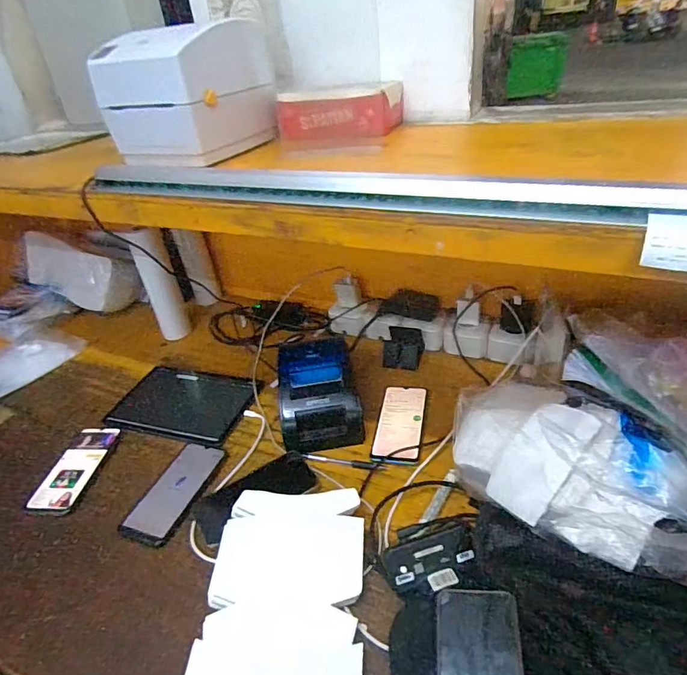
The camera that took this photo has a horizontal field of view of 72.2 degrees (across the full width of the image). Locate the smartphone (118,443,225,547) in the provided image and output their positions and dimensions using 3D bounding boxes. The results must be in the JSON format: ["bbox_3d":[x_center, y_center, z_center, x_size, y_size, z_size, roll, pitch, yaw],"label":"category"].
[{"bbox_3d":[-0.247,0.224,0.697,0.080,0.010,0.169,7,36,21],"label":"smartphone"}]

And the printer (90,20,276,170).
[{"bbox_3d":[-0.220,-0.351,0.700,0.183,0.167,0.190,8,37,22],"label":"printer"}]

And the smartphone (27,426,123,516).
[{"bbox_3d":[-0.426,0.206,0.755,0.076,0.016,0.168,0,35,11],"label":"smartphone"}]

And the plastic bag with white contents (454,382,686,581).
[{"bbox_3d":[0.248,0.143,0.520,0.157,0.112,0.296,-32,41,-32],"label":"plastic bag with white contents"}]

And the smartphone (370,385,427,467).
[{"bbox_3d":[0.092,0.133,0.760,0.073,0.006,0.166,3,35,14],"label":"smartphone"}]

